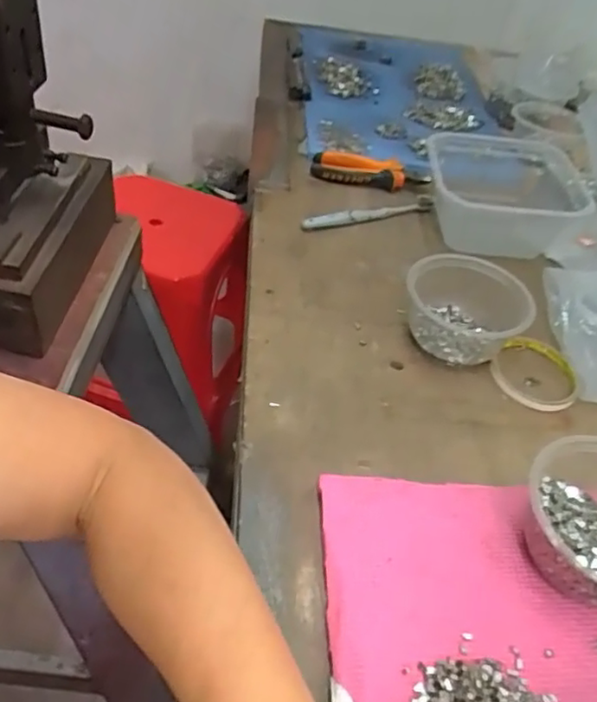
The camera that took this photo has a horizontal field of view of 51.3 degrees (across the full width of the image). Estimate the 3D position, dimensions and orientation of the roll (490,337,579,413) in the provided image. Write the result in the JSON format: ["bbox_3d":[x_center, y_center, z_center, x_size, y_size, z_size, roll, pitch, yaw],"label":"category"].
[{"bbox_3d":[0.225,0.019,0.584,0.078,0.016,0.087,30,47,19],"label":"roll"}]

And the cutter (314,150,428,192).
[{"bbox_3d":[0.091,-0.230,0.793,0.146,0.023,0.045,15,44,4],"label":"cutter"}]

